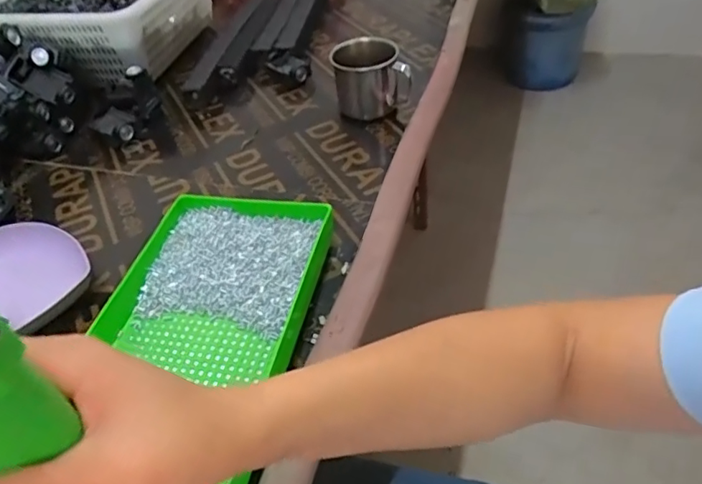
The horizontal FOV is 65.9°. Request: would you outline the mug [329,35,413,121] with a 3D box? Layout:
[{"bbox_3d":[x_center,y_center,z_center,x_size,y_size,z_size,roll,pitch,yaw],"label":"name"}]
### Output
[{"bbox_3d":[0.023,-0.186,0.624,0.087,0.071,0.065,-5,45,3],"label":"mug"}]

